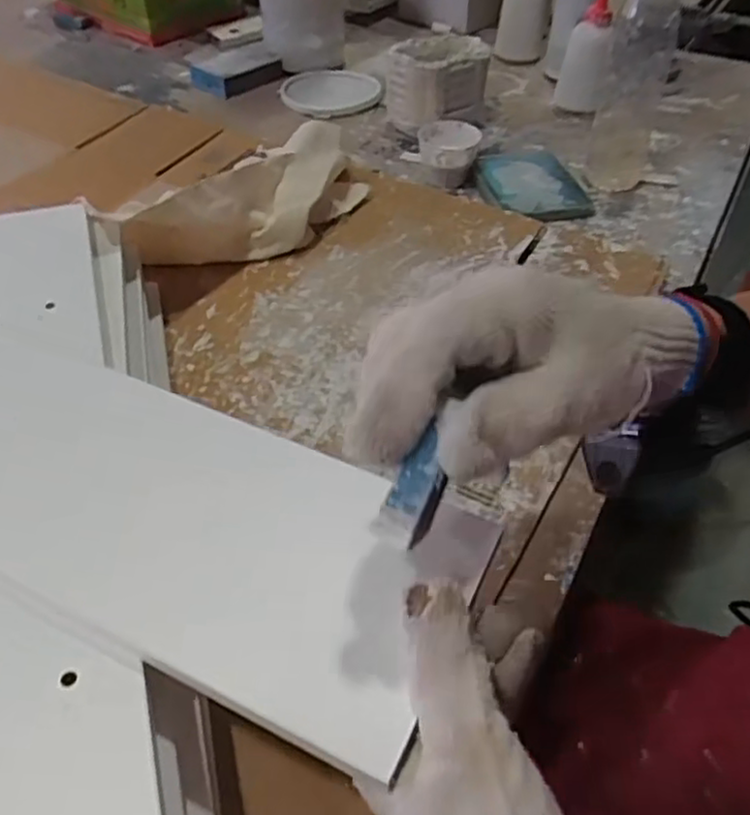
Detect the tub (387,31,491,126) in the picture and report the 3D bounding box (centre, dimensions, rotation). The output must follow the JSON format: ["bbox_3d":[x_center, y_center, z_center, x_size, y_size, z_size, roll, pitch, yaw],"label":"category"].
[{"bbox_3d":[0.075,-0.381,0.822,0.093,0.072,0.114,27,50,23],"label":"tub"}]

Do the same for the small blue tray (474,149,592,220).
[{"bbox_3d":[0.164,-0.242,0.750,0.107,0.023,0.156,-4,46,-6],"label":"small blue tray"}]

